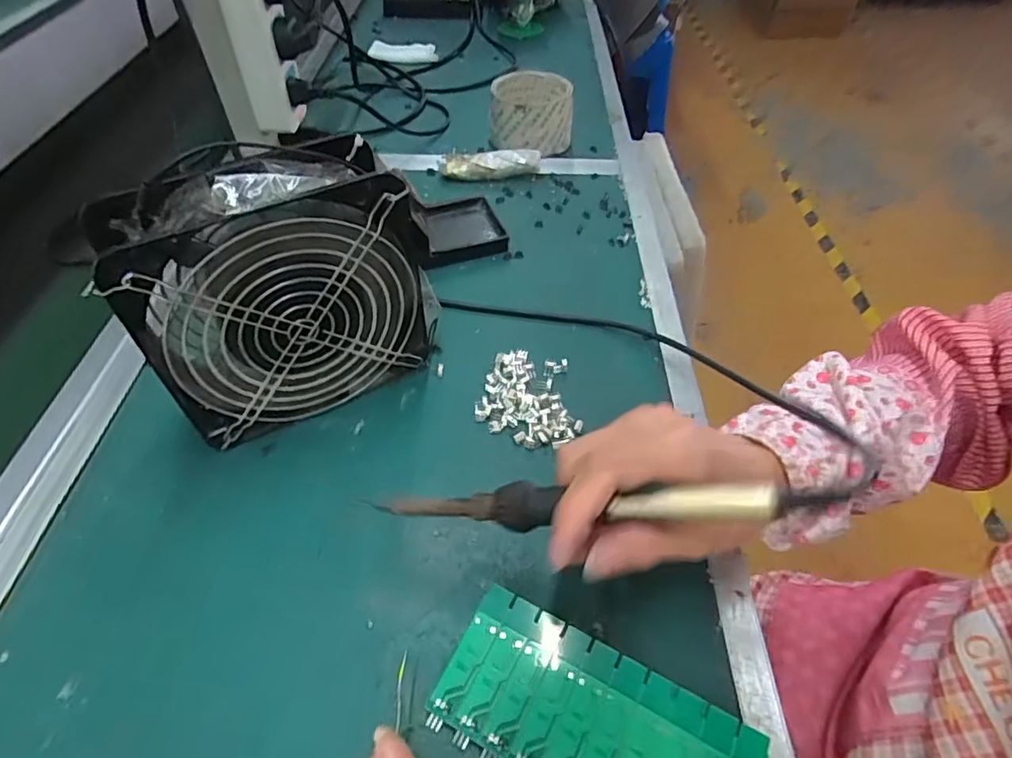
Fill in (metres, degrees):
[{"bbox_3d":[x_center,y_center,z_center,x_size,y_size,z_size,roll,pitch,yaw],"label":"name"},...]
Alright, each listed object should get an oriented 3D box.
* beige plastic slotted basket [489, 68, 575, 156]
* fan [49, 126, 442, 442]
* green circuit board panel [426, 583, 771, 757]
[{"bbox_3d":[0.027,-0.274,0.587,0.084,0.057,0.082,1,50,0],"label":"beige plastic slotted basket"},{"bbox_3d":[-0.123,-0.049,0.330,0.158,0.152,0.058,-24,54,-20],"label":"fan"},{"bbox_3d":[0.039,0.155,0.251,0.137,0.012,0.064,24,53,18],"label":"green circuit board panel"}]

